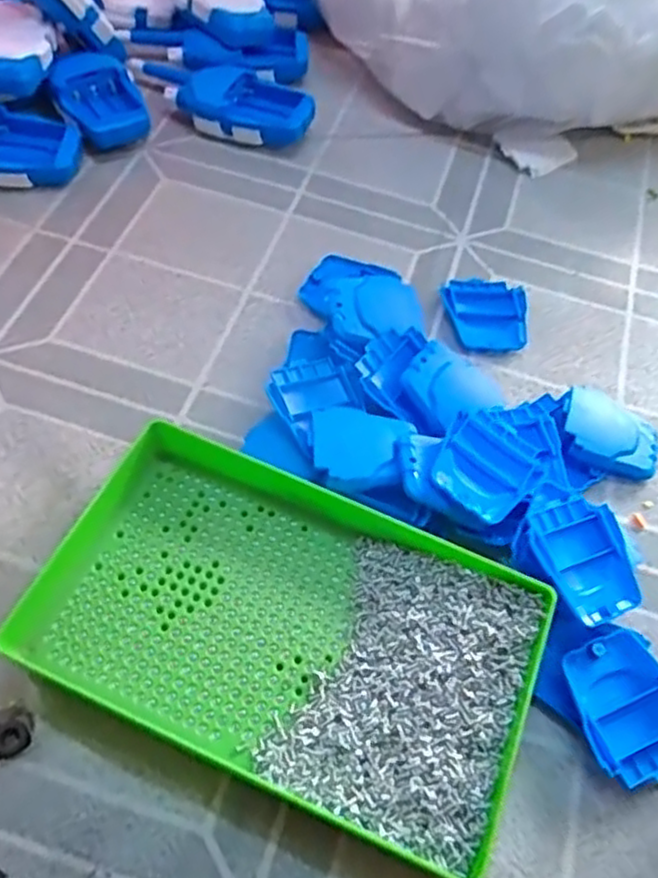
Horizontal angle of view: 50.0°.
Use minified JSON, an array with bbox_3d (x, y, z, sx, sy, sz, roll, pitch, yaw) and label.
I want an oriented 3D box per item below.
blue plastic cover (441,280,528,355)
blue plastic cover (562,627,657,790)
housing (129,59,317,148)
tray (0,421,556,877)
[{"bbox_3d":[0.114,-0.090,0.512,0.058,0.010,0.062,0,59,-4],"label":"blue plastic cover"},{"bbox_3d":[0.154,0.140,0.369,0.060,0.018,0.068,-22,63,-17],"label":"blue plastic cover"},{"bbox_3d":[-0.098,-0.291,0.603,0.174,0.037,0.069,22,60,9],"label":"housing"},{"bbox_3d":[-0.020,0.095,0.360,0.238,0.034,0.147,24,60,9],"label":"tray"}]

